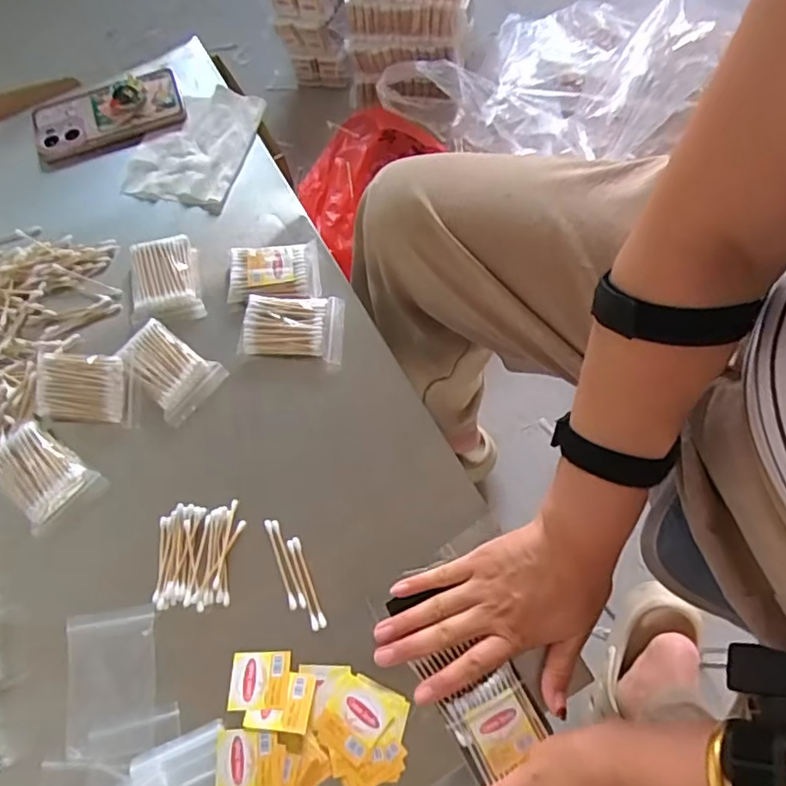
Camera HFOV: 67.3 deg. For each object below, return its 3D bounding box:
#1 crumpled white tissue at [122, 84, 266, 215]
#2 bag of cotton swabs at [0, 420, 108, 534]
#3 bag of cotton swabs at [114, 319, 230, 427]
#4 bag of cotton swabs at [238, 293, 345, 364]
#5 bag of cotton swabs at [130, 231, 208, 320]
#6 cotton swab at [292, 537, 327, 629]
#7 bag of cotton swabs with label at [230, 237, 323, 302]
[{"bbox_3d":[-0.211,-0.265,0.628,0.110,0.014,0.145,14,69,6],"label":"crumpled white tissue"},{"bbox_3d":[-0.297,0.068,0.496,0.091,0.015,0.062,39,74,14],"label":"bag of cotton swabs"},{"bbox_3d":[-0.201,-0.024,0.528,0.090,0.016,0.062,40,74,15],"label":"bag of cotton swabs"},{"bbox_3d":[-0.092,-0.060,0.540,0.089,0.019,0.061,1,69,1],"label":"bag of cotton swabs"},{"bbox_3d":[-0.219,-0.110,0.561,0.061,0.024,0.084,-15,69,-5],"label":"bag of cotton swabs"},{"bbox_3d":[-0.066,0.148,0.464,0.006,0.004,0.072,-20,70,-7],"label":"cotton swab"},{"bbox_3d":[-0.112,-0.113,0.562,0.083,0.021,0.060,-7,69,-2],"label":"bag of cotton swabs with label"}]

